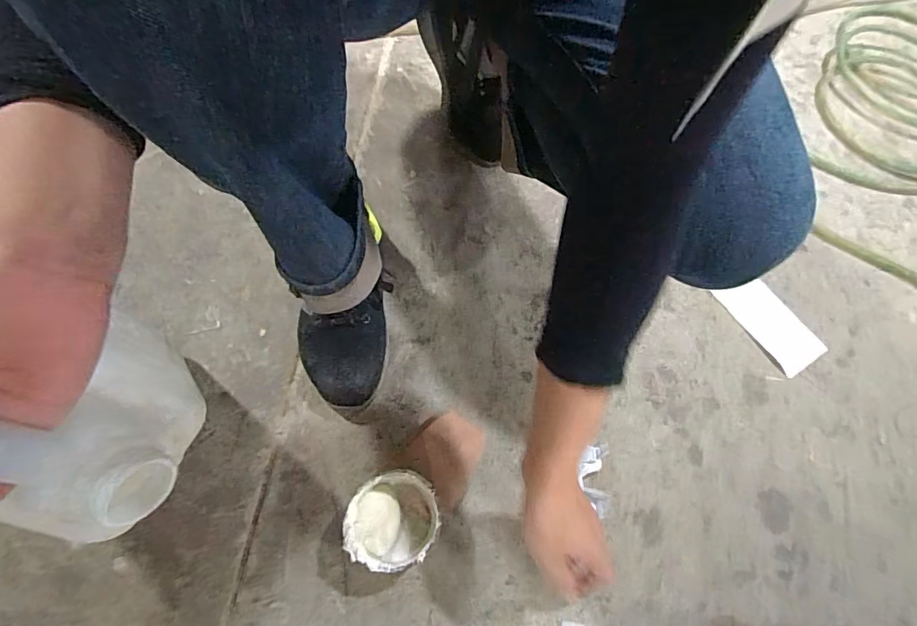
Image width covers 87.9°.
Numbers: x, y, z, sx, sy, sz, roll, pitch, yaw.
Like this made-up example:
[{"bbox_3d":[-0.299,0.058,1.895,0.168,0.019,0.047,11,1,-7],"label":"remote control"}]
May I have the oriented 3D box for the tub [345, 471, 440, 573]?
[{"bbox_3d":[-0.060,0.192,0.444,0.080,0.054,0.078,-5,66,-5],"label":"tub"}]

